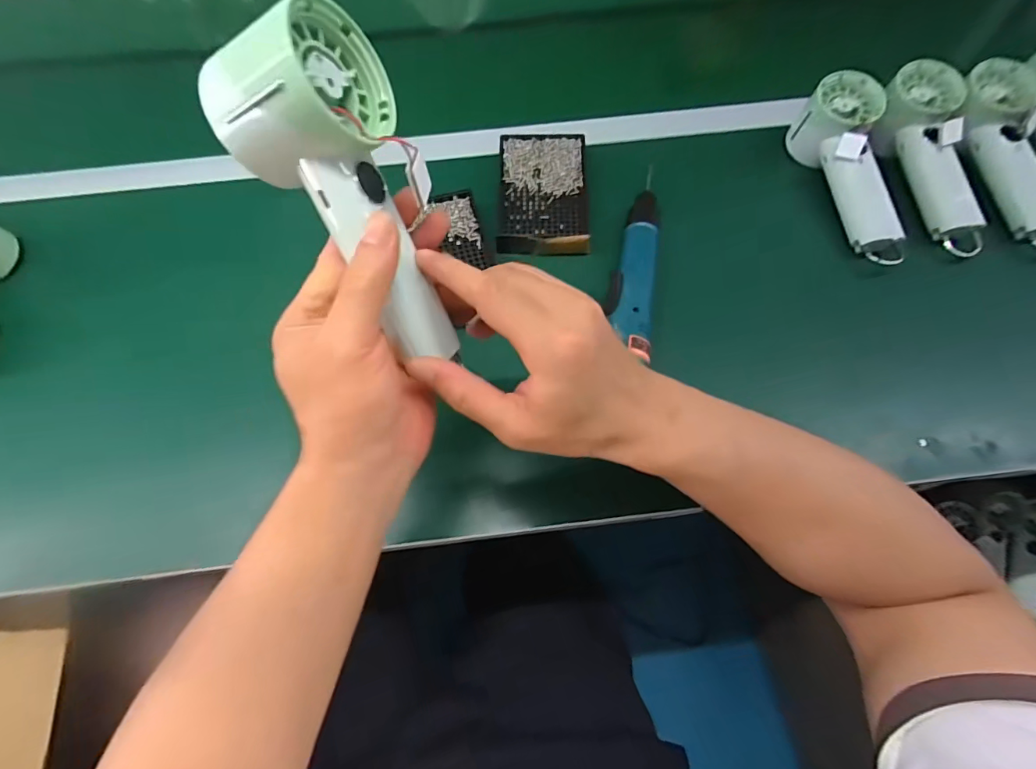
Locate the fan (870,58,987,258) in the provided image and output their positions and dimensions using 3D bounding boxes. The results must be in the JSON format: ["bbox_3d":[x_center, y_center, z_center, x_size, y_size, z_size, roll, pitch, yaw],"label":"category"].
[{"bbox_3d":[0.396,-0.213,0.465,0.050,0.058,0.199,-8,82,-2],"label":"fan"}]

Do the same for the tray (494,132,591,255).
[{"bbox_3d":[0.026,-0.191,0.475,0.085,0.017,0.141,1,66,2],"label":"tray"}]

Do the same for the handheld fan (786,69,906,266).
[{"bbox_3d":[0.323,-0.200,0.461,0.060,0.063,0.195,-8,78,-2],"label":"handheld fan"}]

